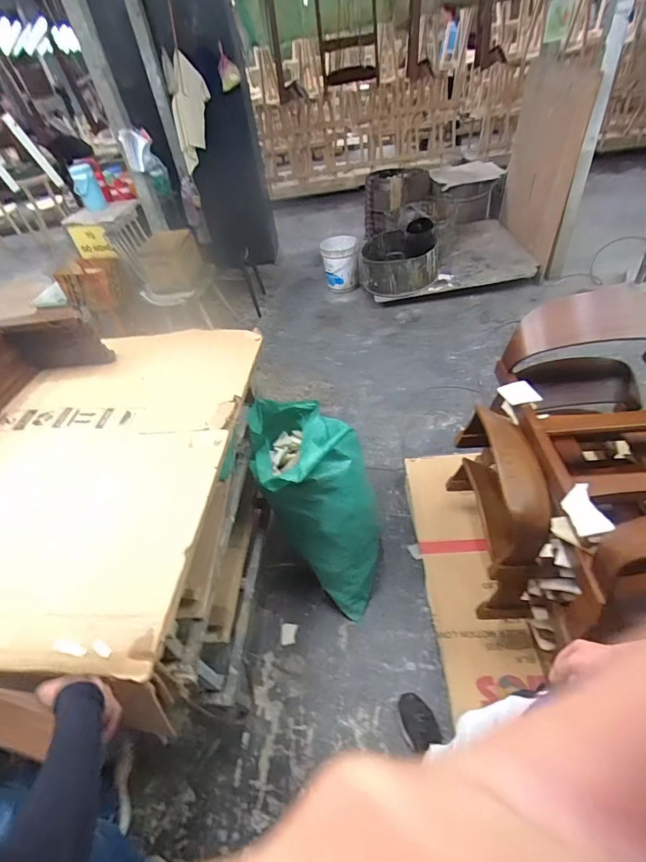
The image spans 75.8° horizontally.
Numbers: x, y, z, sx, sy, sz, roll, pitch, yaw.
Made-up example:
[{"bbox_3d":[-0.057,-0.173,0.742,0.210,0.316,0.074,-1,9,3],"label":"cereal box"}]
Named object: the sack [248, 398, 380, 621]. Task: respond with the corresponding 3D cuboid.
[{"bbox_3d":[-0.030,0.282,1.529,0.388,0.718,0.440,-11,32,-12],"label":"sack"}]

